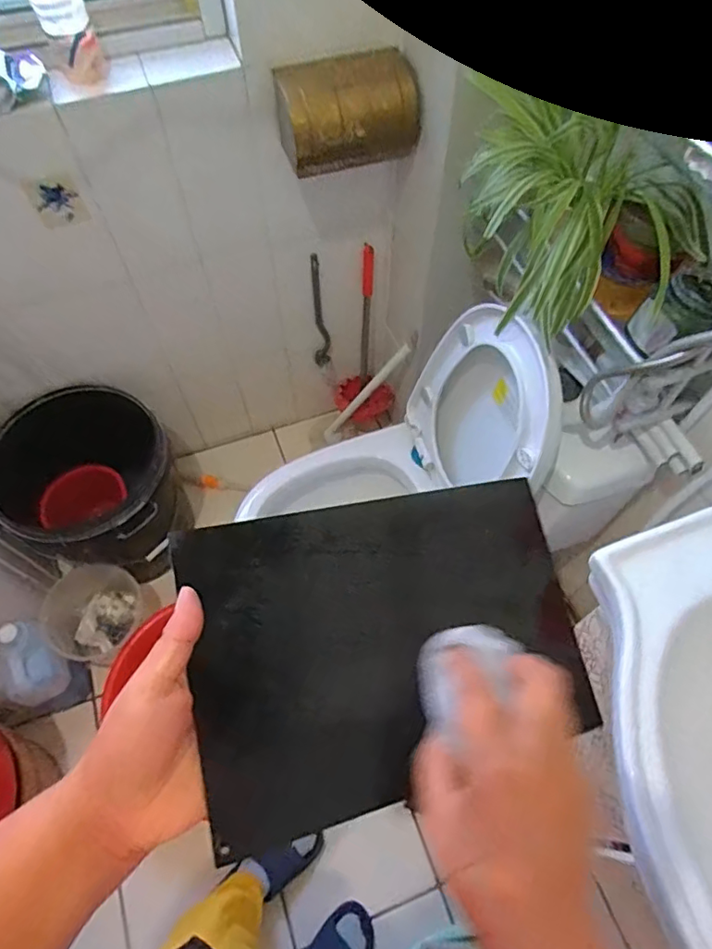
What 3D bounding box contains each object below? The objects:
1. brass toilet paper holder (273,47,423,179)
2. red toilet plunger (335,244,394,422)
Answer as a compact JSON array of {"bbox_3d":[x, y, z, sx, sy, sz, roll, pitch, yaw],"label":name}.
[{"bbox_3d":[-0.019,-0.593,0.935,0.222,0.130,0.126,-26,64,-13],"label":"brass toilet paper holder"},{"bbox_3d":[0.021,-0.309,1.445,0.123,0.497,0.138,-25,64,-13],"label":"red toilet plunger"}]

